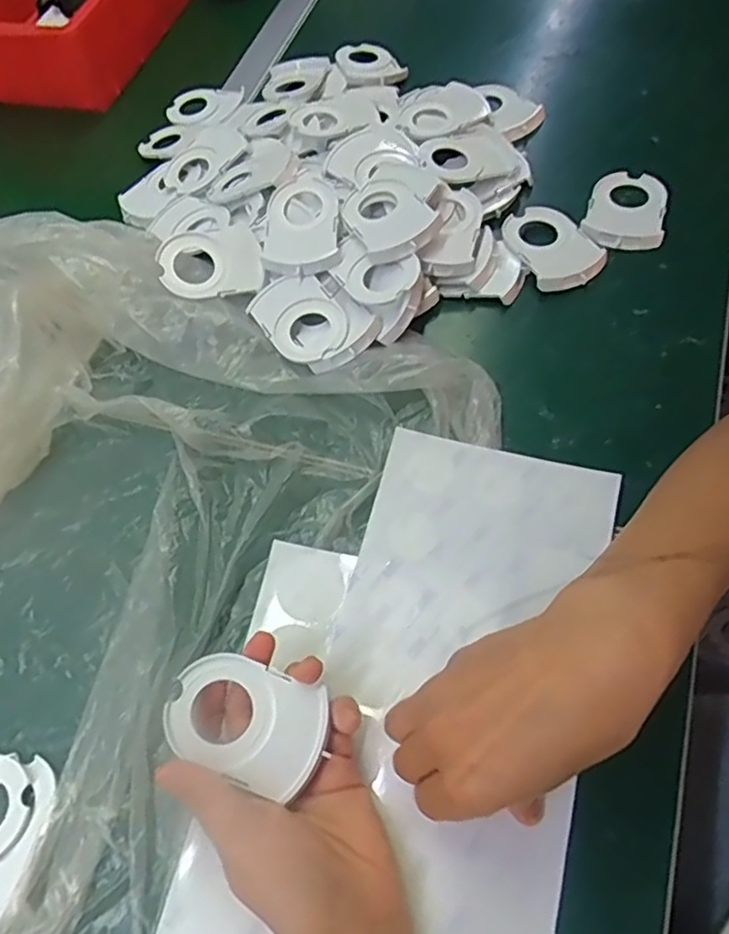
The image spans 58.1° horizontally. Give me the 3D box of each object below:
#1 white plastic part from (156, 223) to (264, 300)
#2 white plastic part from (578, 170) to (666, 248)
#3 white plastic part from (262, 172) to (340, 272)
[{"bbox_3d":[-0.114,-0.151,0.488,0.071,0.018,0.059,-17,80,-5],"label":"white plastic part"},{"bbox_3d":[0.200,-0.202,0.502,0.057,0.017,0.079,9,63,14],"label":"white plastic part"},{"bbox_3d":[-0.046,-0.182,0.494,0.056,0.027,0.086,-2,62,3],"label":"white plastic part"}]

